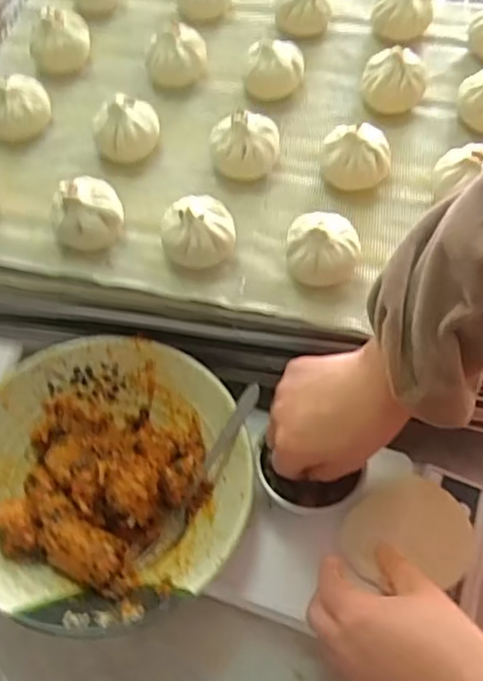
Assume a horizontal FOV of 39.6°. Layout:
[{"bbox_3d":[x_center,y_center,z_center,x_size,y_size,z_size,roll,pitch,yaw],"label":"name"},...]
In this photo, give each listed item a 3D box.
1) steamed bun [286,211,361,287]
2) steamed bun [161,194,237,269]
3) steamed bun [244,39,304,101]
[{"bbox_3d":[0.061,-0.069,0.498,0.054,0.041,0.051,10,61,6],"label":"steamed bun"},{"bbox_3d":[-0.033,-0.084,0.512,0.056,0.037,0.051,0,60,0],"label":"steamed bun"},{"bbox_3d":[0.030,-0.239,0.592,0.047,0.035,0.047,5,60,4],"label":"steamed bun"}]

